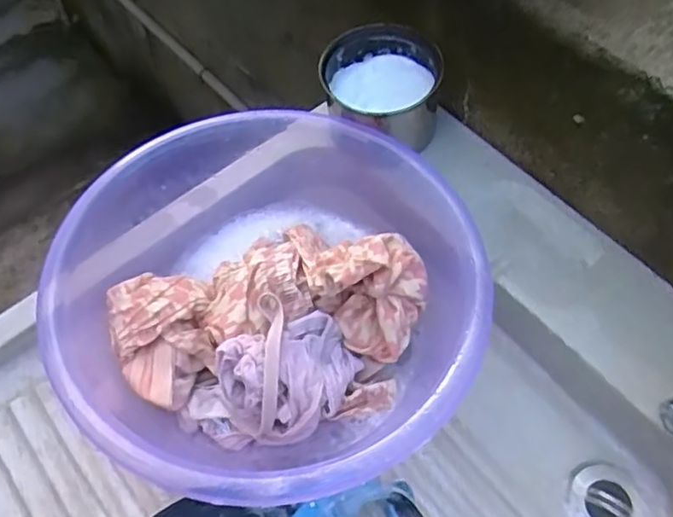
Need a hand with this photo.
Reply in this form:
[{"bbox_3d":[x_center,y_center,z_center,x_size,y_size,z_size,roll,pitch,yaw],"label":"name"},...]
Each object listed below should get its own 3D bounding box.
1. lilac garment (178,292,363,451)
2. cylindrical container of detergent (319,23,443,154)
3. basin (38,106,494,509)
[{"bbox_3d":[-0.051,0.094,0.503,0.094,0.068,0.131,39,71,24],"label":"lilac garment"},{"bbox_3d":[0.041,-0.153,0.604,0.103,0.068,0.105,-3,60,5],"label":"cylindrical container of detergent"},{"bbox_3d":[-0.051,0.034,0.527,0.312,0.119,0.311,-3,60,5],"label":"basin"}]

